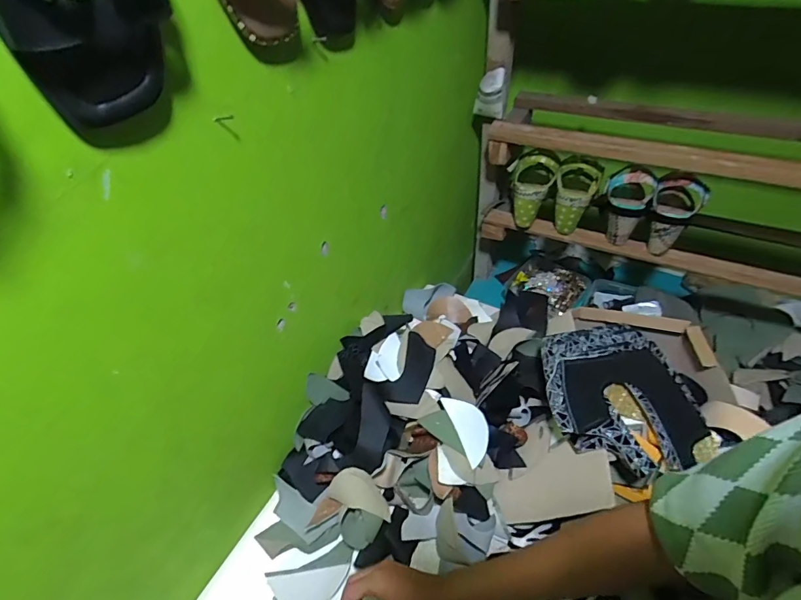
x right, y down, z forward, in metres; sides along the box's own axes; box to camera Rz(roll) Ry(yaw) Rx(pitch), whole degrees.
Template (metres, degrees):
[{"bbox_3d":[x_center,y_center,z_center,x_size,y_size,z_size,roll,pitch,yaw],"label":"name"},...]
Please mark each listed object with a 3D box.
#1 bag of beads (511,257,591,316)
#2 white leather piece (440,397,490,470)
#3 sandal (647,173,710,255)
[{"bbox_3d":[0.352,-0.040,1.020,0.162,0.034,0.151,31,54,31],"label":"bag of beads"},{"bbox_3d":[0.101,0.181,0.610,0.045,0.005,0.102,-27,57,3],"label":"white leather piece"},{"bbox_3d":[0.485,-0.149,0.751,0.080,0.144,0.048,19,19,21],"label":"sandal"}]

